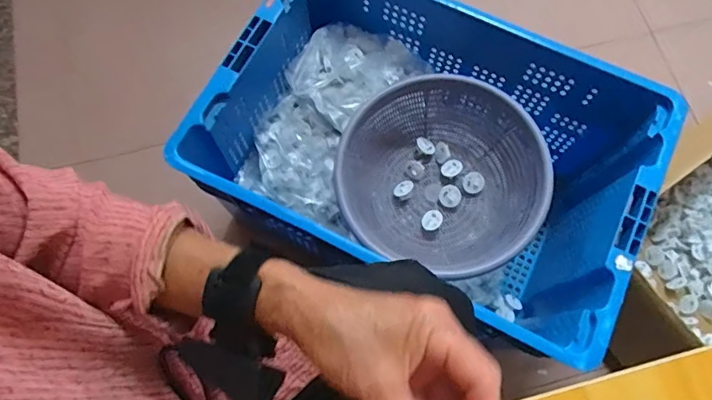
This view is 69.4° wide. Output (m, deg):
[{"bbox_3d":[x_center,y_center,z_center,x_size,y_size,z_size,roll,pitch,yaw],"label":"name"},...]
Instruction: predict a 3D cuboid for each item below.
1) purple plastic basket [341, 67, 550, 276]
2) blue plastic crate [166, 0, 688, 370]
[{"bbox_3d":[0.121,-0.023,0.765,0.256,0.127,0.288,-16,73,-5],"label":"purple plastic basket"},{"bbox_3d":[0.099,-0.056,0.797,0.571,0.282,0.393,26,74,8],"label":"blue plastic crate"}]

